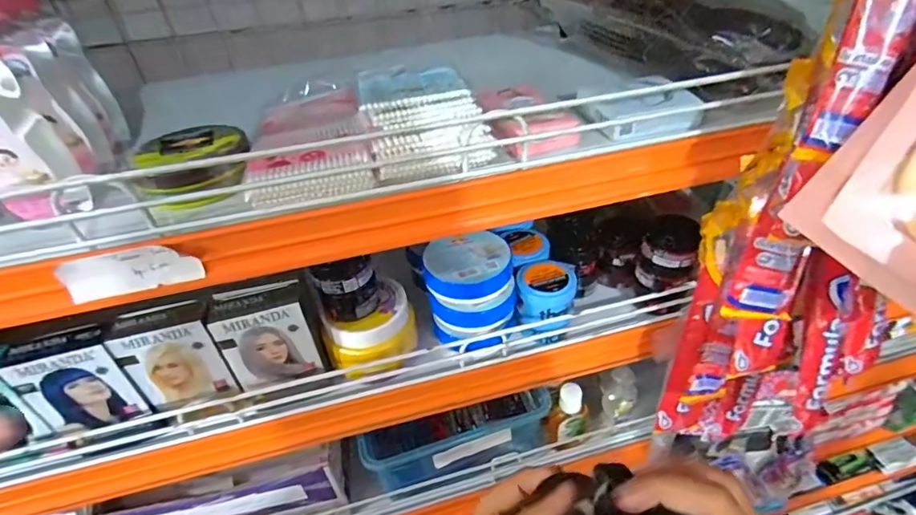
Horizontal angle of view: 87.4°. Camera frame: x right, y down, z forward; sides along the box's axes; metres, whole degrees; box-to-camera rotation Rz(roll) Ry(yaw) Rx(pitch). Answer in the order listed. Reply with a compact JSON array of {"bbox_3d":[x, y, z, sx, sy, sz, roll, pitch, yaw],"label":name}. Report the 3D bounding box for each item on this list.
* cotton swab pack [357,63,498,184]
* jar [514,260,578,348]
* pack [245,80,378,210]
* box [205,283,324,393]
[{"bbox_3d":[-0.022,-0.096,0.327,0.079,0.051,0.073,-9,39,-4],"label":"cotton swab pack"},{"bbox_3d":[0.083,0.043,0.452,0.050,0.065,0.050,-3,39,3],"label":"jar"},{"bbox_3d":[-0.108,-0.095,0.358,0.078,0.025,0.159,-11,39,-7],"label":"pack"},{"bbox_3d":[-0.151,0.063,0.393,0.069,0.086,0.036,-13,39,-9],"label":"box"}]

